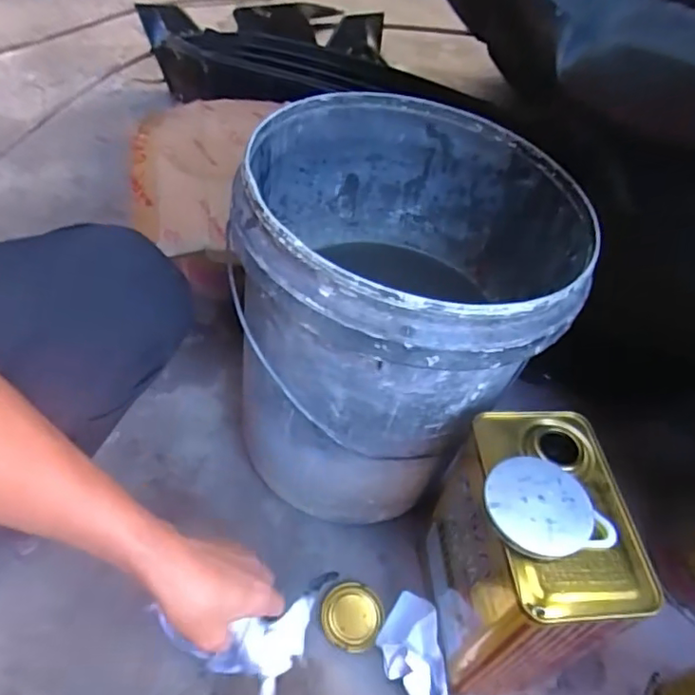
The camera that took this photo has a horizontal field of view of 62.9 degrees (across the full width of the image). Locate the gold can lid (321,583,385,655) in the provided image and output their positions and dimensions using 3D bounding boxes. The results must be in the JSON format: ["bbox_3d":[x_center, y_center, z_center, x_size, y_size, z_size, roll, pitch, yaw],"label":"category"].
[{"bbox_3d":[0.005,0.281,0.594,0.064,0.011,0.065,2,50,-2],"label":"gold can lid"}]

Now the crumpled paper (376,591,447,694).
[{"bbox_3d":[0.063,0.299,0.555,0.061,0.049,0.113,-2,50,-5],"label":"crumpled paper"}]

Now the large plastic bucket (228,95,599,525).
[{"bbox_3d":[0.053,-0.037,0.583,0.283,0.322,0.302,3,49,-4],"label":"large plastic bucket"}]

